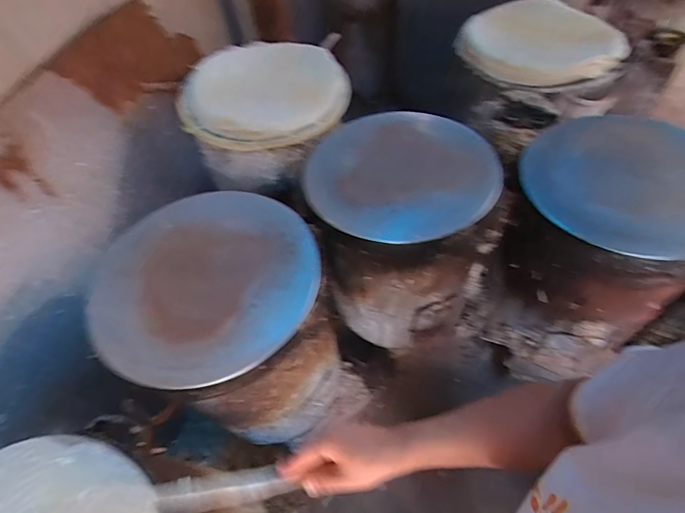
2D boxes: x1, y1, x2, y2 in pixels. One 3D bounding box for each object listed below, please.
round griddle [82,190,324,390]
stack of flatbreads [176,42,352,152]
[{"bbox_3d":[-0.238,0.027,0.668,0.383,0.030,0.364,-3,53,4],"label":"round griddle"},{"bbox_3d":[-0.195,-0.411,0.998,0.416,0.063,0.400,-1,53,5],"label":"stack of flatbreads"}]

